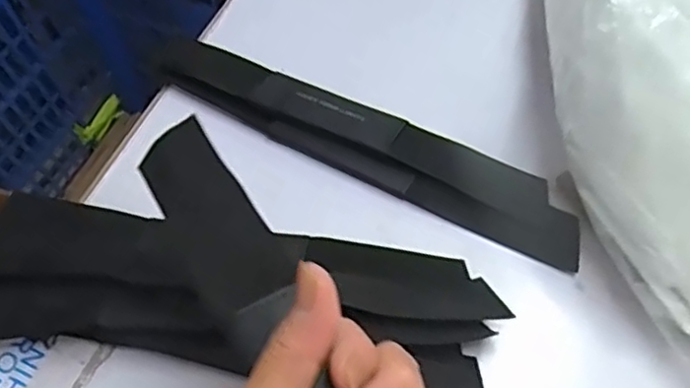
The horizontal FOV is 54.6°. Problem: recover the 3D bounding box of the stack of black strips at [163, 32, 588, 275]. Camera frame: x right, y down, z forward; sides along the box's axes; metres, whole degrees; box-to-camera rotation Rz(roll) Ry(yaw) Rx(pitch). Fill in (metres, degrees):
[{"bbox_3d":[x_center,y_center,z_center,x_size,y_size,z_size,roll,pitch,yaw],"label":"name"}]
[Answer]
[{"bbox_3d":[0.007,-0.039,0.451,0.309,0.019,0.051,24,63,18],"label":"stack of black strips"}]

